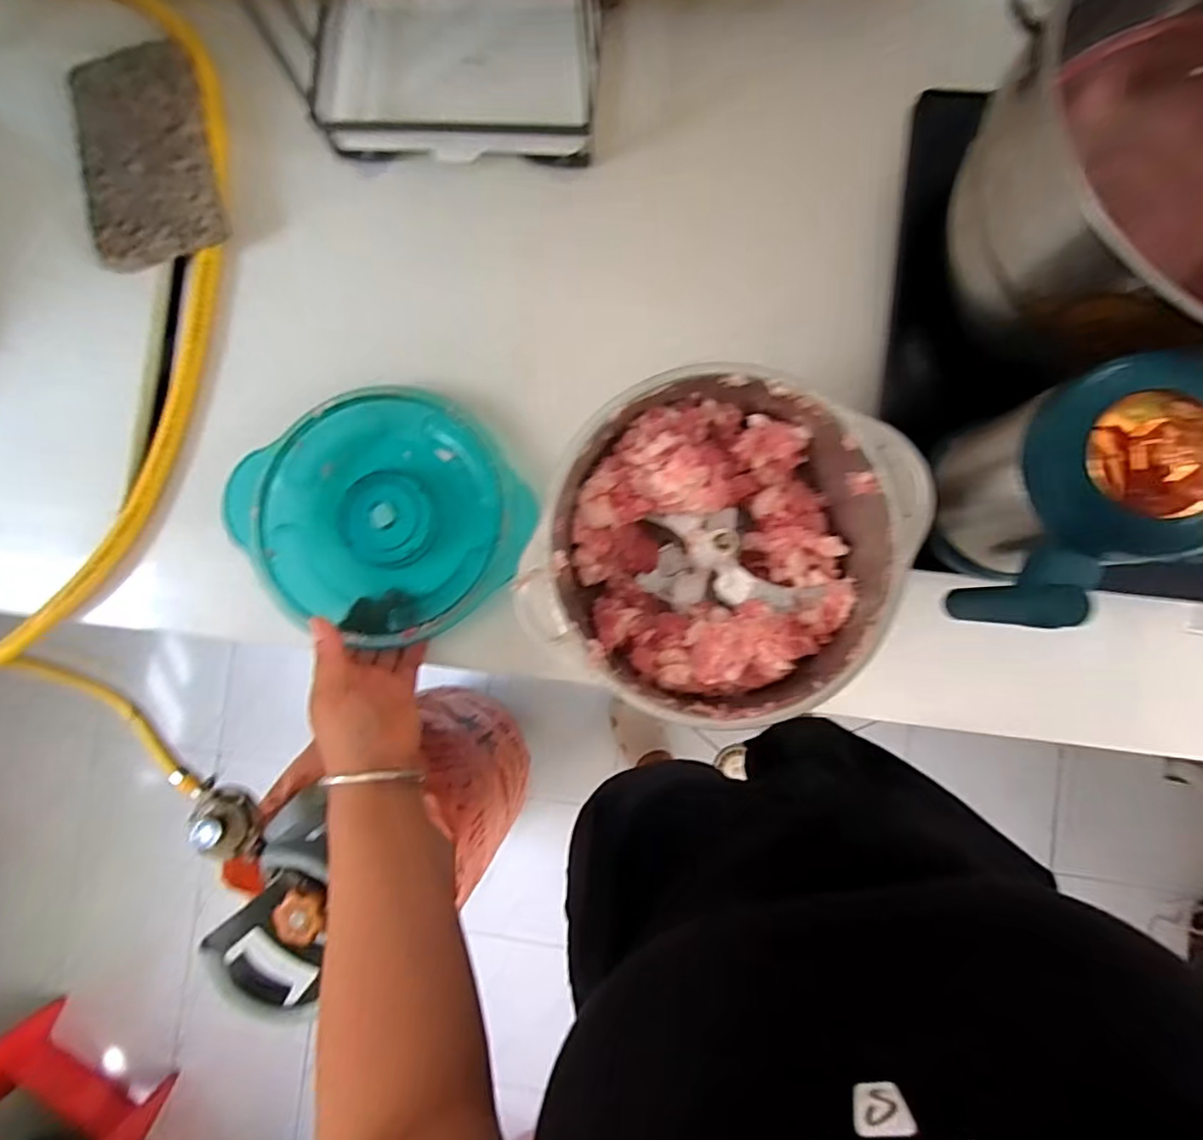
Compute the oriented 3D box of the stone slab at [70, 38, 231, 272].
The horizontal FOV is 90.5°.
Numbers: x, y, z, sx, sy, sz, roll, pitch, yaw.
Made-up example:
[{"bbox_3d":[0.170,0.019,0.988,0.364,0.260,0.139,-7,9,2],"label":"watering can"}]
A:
[{"bbox_3d":[-0.394,-0.363,0.518,0.104,0.029,0.185,-11,86,4],"label":"stone slab"}]

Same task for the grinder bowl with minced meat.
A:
[{"bbox_3d":[0.074,-0.013,0.407,0.204,0.114,0.202,0,87,5],"label":"grinder bowl with minced meat"}]

